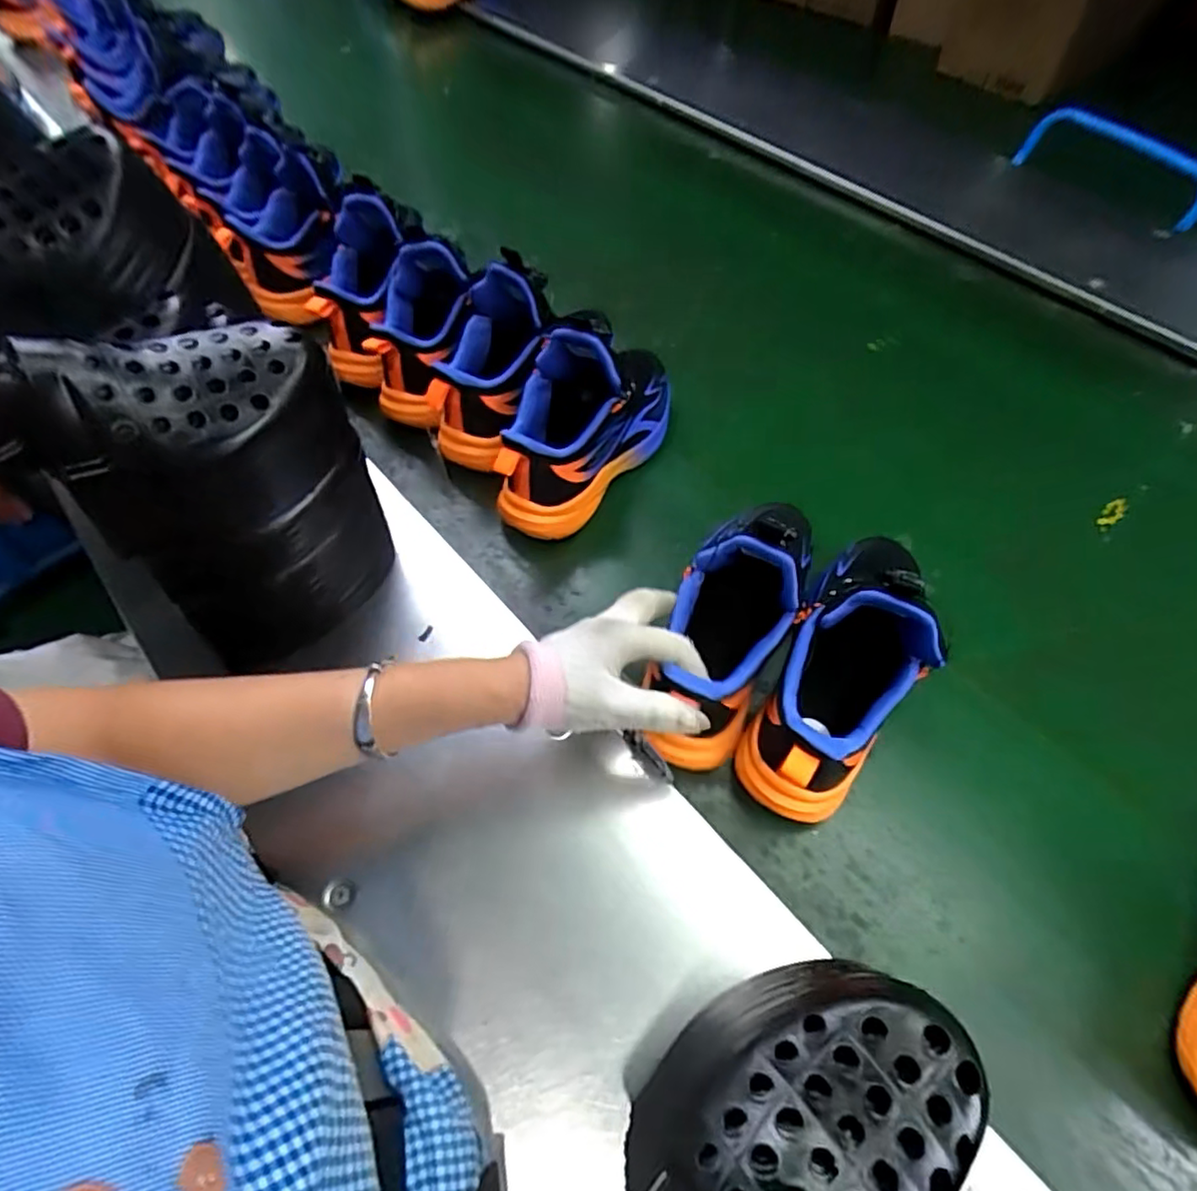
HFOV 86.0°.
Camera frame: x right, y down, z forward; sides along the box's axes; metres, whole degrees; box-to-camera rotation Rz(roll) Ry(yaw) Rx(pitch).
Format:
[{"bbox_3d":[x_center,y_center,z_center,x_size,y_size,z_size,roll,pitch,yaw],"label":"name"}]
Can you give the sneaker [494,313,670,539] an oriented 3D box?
[{"bbox_3d":[-0.009,-0.164,0.568,0.092,0.154,0.237,31,59,18],"label":"sneaker"}]

